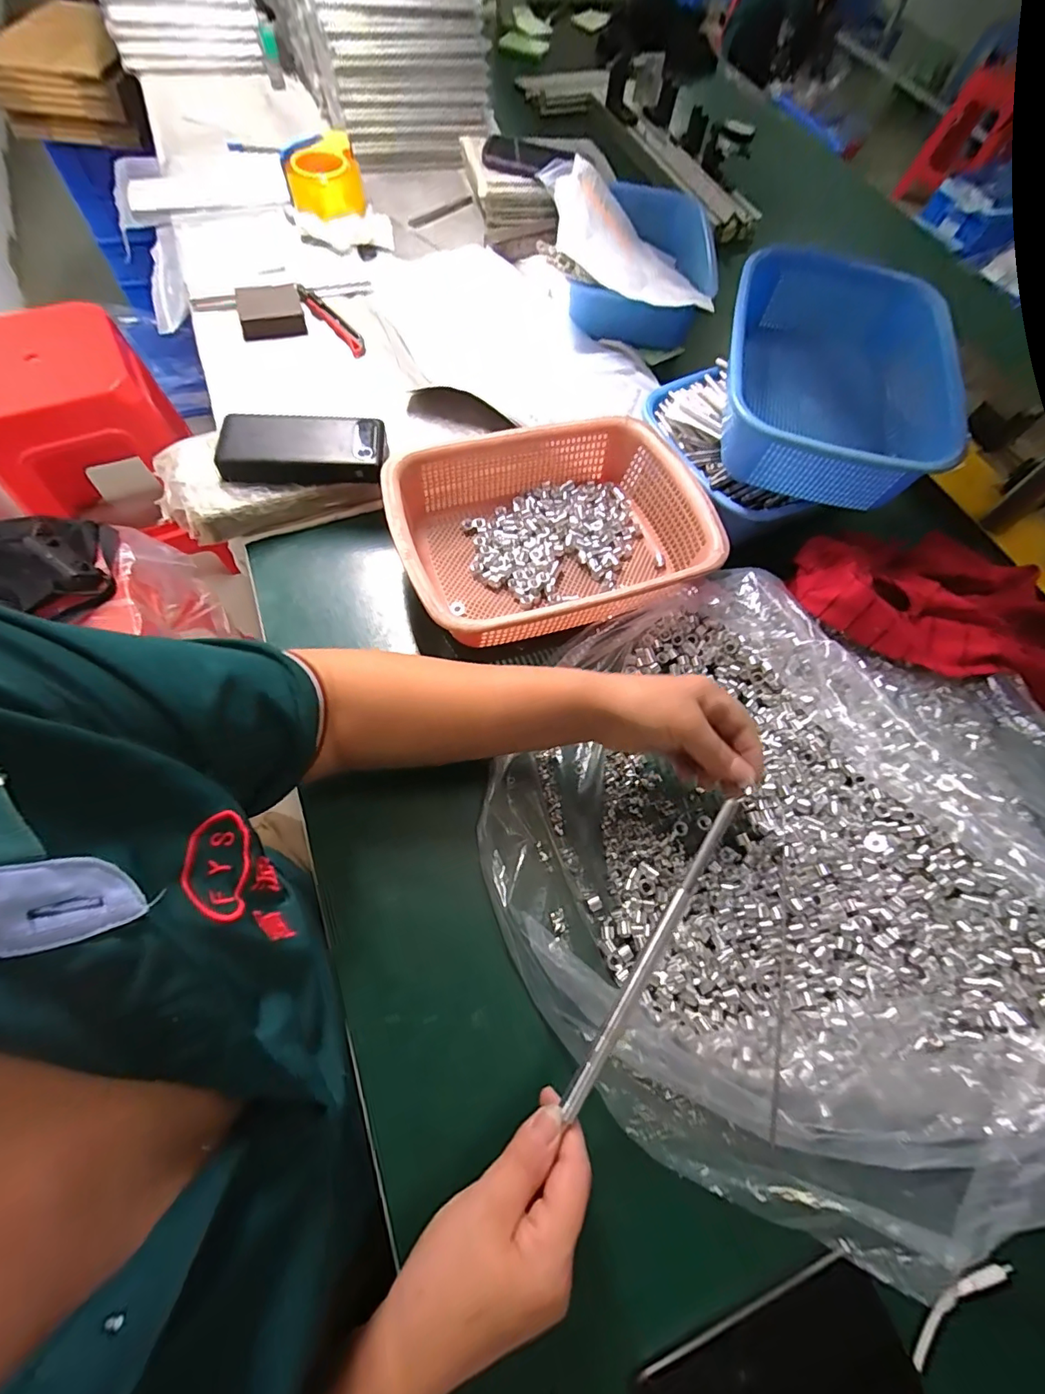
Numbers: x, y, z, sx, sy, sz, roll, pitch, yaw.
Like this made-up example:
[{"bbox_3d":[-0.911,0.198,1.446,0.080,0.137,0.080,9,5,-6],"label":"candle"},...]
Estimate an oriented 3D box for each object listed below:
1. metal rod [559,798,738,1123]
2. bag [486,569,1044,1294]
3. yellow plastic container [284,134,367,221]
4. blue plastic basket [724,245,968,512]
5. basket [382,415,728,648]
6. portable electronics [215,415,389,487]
[{"bbox_3d":[0.080,0.153,0.311,0.008,0.006,0.202,31,82,11],"label":"metal rod"},{"bbox_3d":[0.212,0.113,0.383,0.442,0.073,0.426,37,68,14],"label":"bag"},{"bbox_3d":[-0.299,-0.777,0.766,0.102,0.061,0.115,-16,68,-12],"label":"yellow plastic container"},{"bbox_3d":[0.298,-0.311,0.514,0.174,0.104,0.265,16,65,2],"label":"blue plastic basket"},{"bbox_3d":[0.028,-0.160,0.498,0.287,0.075,0.211,-17,68,-12],"label":"basket"},{"bbox_3d":[-0.214,-0.245,0.503,0.150,0.025,0.071,-1,66,-5],"label":"portable electronics"}]

